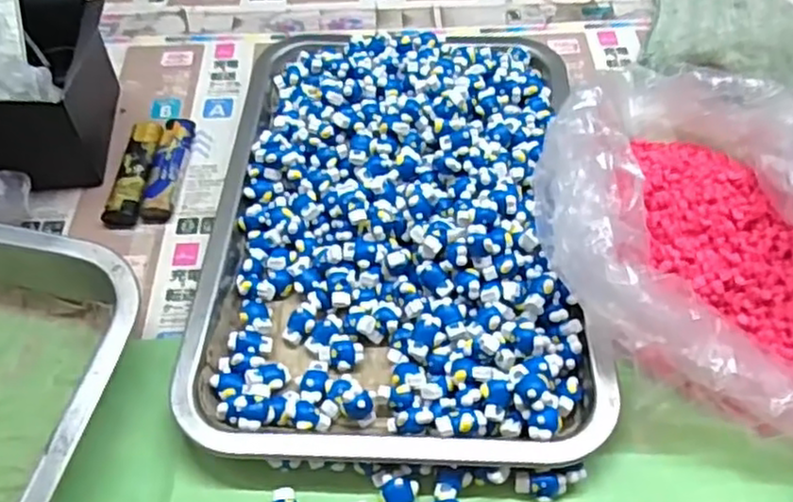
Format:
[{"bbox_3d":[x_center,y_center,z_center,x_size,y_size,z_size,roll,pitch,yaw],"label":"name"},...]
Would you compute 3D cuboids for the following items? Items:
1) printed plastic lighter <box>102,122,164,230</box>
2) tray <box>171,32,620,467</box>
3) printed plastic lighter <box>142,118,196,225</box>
[{"bbox_3d":[-0.165,-0.050,0.444,0.023,0.013,0.081,0,52,1],"label":"printed plastic lighter"},{"bbox_3d":[0.001,-0.028,0.400,0.203,0.041,0.292,1,52,2],"label":"tray"},{"bbox_3d":[-0.144,-0.053,0.445,0.019,0.014,0.081,0,52,1],"label":"printed plastic lighter"}]

